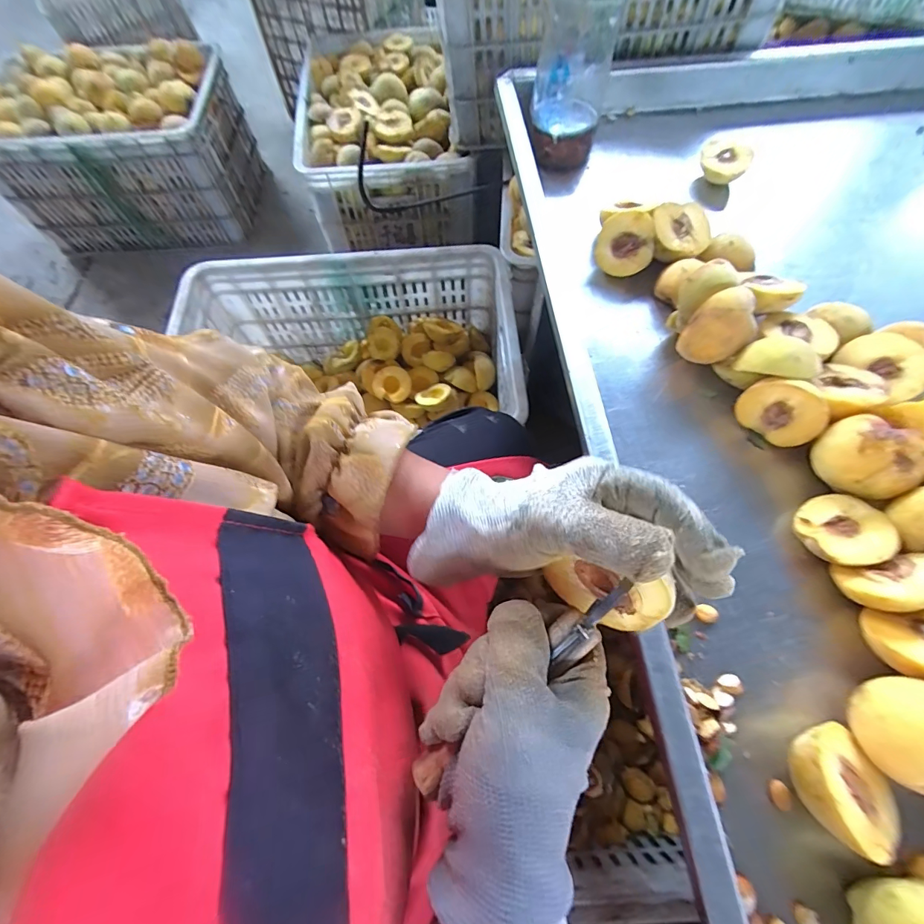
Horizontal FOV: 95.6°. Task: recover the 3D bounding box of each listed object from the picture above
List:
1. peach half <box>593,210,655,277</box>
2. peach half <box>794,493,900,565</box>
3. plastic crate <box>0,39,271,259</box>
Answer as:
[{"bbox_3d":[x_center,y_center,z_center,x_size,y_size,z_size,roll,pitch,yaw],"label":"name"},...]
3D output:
[{"bbox_3d":[0.185,-0.247,0.479,0.062,0.063,0.022,-3,23,17],"label":"peach half"},{"bbox_3d":[0.317,0.060,0.350,0.063,0.025,0.063,-11,47,12],"label":"peach half"},{"bbox_3d":[-0.809,-0.749,1.036,0.510,0.280,0.331,3,67,2],"label":"plastic crate"}]

